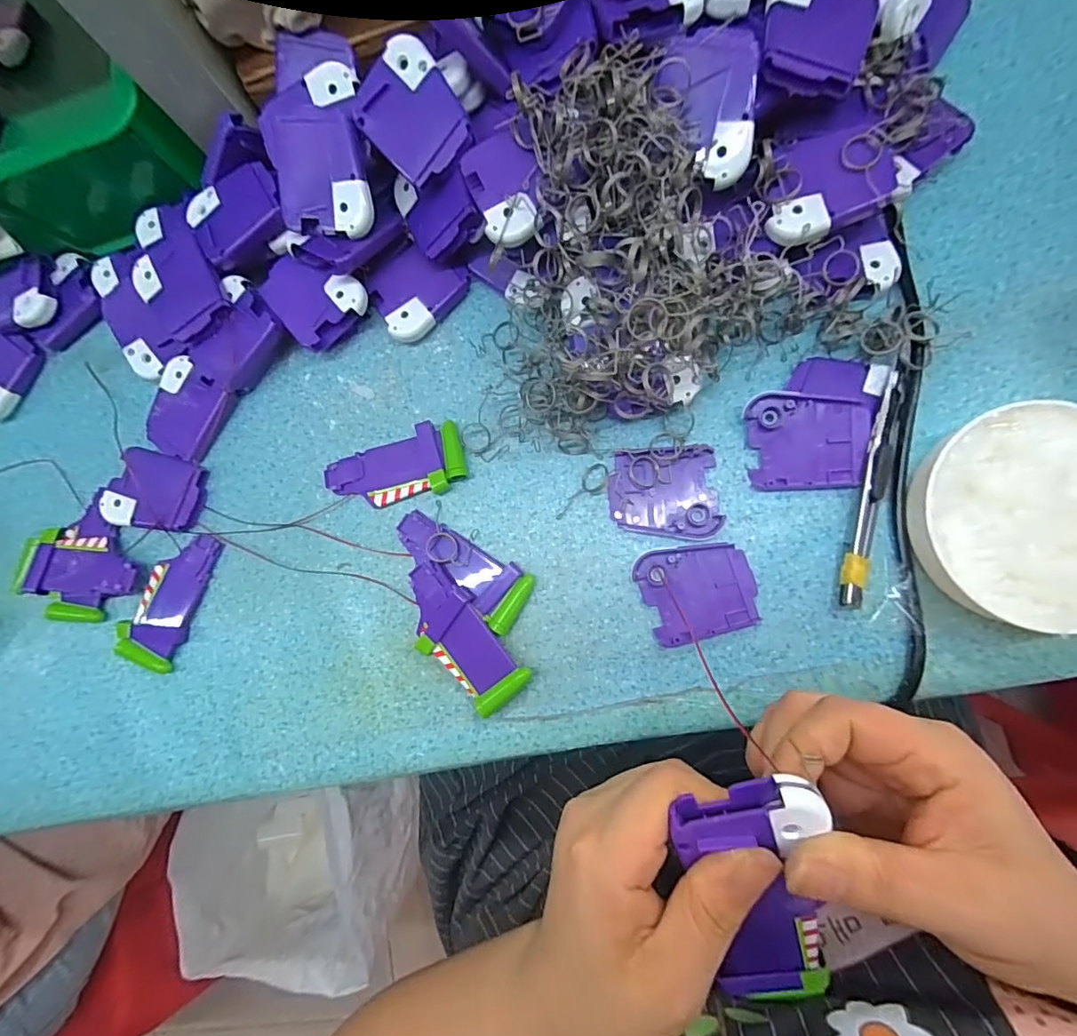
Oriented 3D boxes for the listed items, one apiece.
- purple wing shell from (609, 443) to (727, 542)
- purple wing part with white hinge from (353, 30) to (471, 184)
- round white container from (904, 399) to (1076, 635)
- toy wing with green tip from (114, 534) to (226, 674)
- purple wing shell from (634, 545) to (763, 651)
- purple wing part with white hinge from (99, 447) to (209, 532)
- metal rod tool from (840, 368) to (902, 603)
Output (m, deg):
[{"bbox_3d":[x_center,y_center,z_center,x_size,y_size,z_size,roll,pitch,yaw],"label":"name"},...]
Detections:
[{"bbox_3d":[0.072,-0.014,0.285,0.060,0.006,0.050,-2,84,8],"label":"purple wing shell"},{"bbox_3d":[-0.067,-0.220,0.272,0.050,0.012,0.060,-38,96,15],"label":"purple wing part with white hinge"},{"bbox_3d":[0.242,-0.001,0.243,0.104,0.027,0.101,-1,84,8],"label":"round white container"},{"bbox_3d":[-0.241,0.053,0.323,0.039,0.009,0.091,23,88,9],"label":"toy wing with green tip"},{"bbox_3d":[0.089,0.040,0.274,0.060,0.006,0.052,-18,82,6],"label":"purple wing shell"},{"bbox_3d":[-0.254,-0.018,0.329,0.060,0.015,0.050,9,85,9],"label":"purple wing part with white hinge"},{"bbox_3d":[0.176,-0.014,0.261,0.015,0.012,0.123,13,86,9],"label":"metal rod tool"}]

